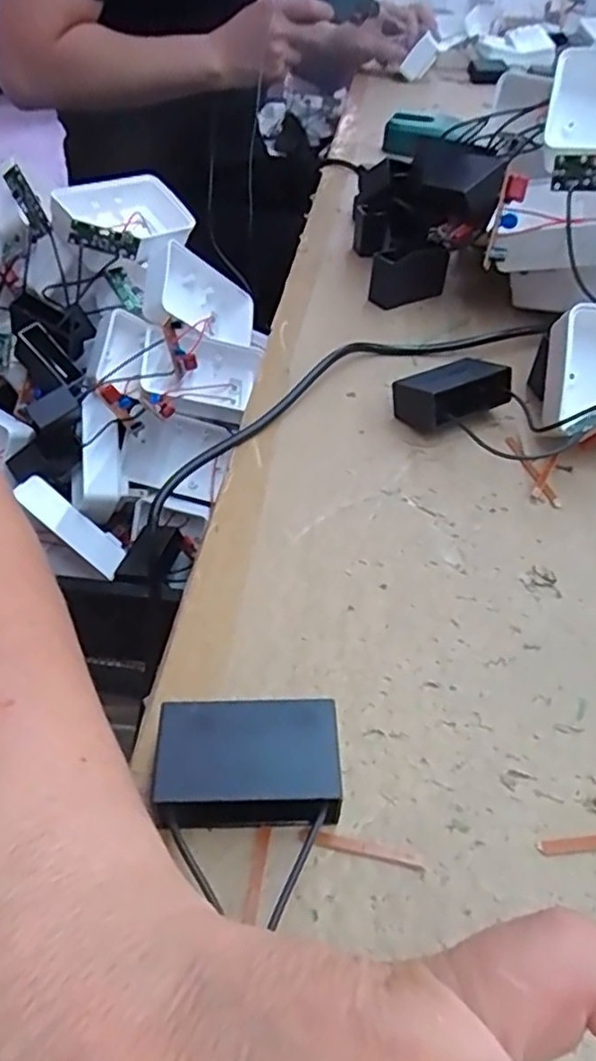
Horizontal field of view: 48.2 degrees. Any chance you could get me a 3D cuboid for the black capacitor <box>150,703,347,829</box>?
[{"bbox_3d":[-0.013,0.065,0.179,0.047,0.018,0.033,0,44,-2],"label":"black capacitor"}]

